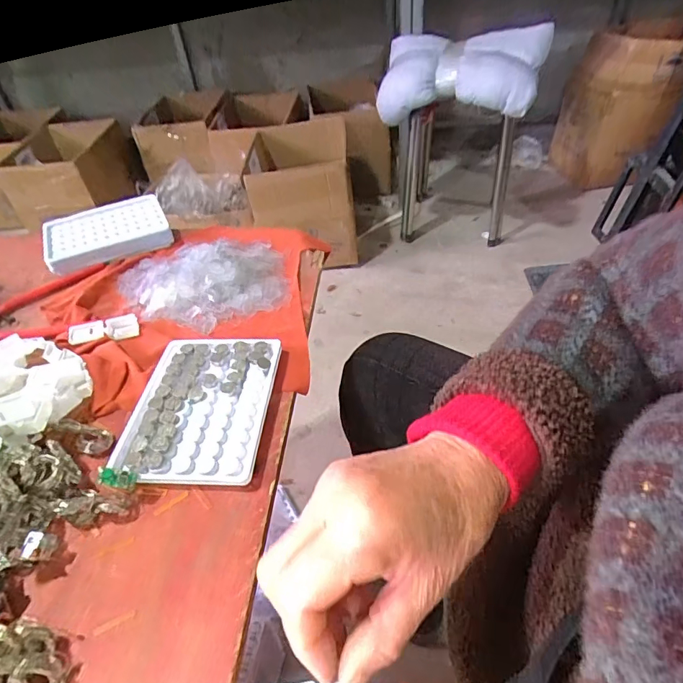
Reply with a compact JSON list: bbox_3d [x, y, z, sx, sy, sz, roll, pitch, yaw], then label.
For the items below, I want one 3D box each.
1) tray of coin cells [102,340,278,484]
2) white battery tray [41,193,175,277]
[{"bbox_3d":[-0.103,0.046,0.340,0.095,0.015,0.127,-1,43,6],"label":"tray of coin cells"},{"bbox_3d":[-0.270,-0.127,0.533,0.128,0.021,0.094,-22,45,-17],"label":"white battery tray"}]

